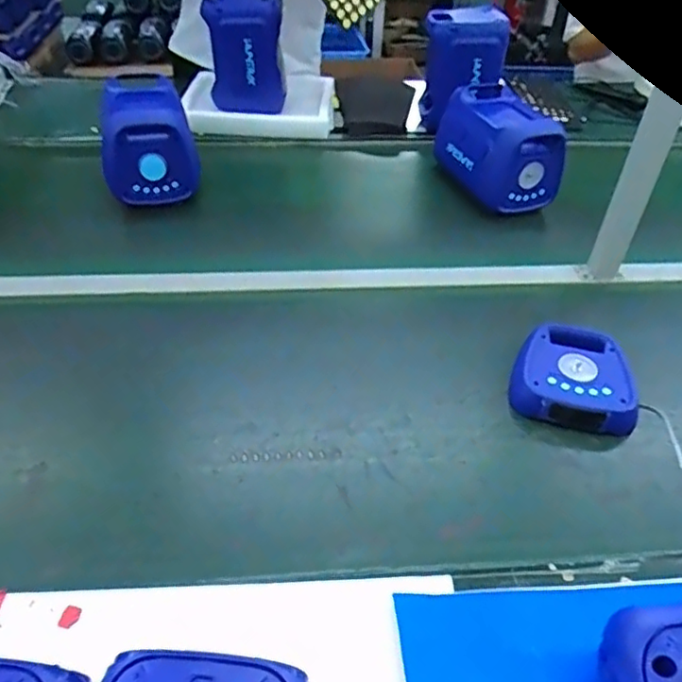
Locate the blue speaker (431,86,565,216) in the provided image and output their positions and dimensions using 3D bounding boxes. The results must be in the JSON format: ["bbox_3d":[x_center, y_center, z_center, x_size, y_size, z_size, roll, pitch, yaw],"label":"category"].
[{"bbox_3d":[0.297,-0.382,1.198,0.155,0.138,0.247,-14,45,-17],"label":"blue speaker"}]

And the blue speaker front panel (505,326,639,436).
[{"bbox_3d":[0.316,0.048,0.859,0.157,0.056,0.156,6,40,6],"label":"blue speaker front panel"}]

